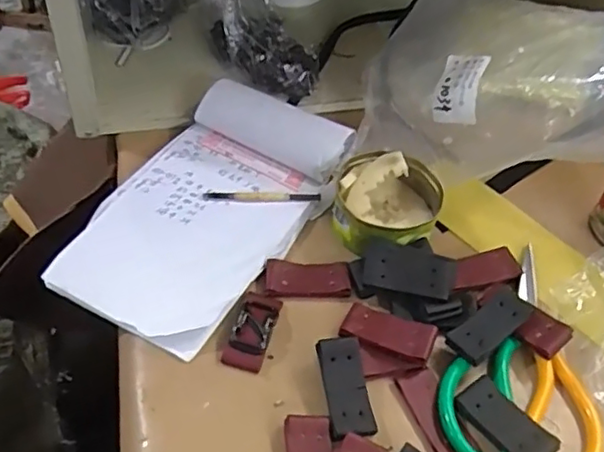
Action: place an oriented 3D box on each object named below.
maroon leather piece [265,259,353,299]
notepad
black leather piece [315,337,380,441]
[{"bbox_3d":[0.005,0.039,0.467,0.062,0.007,0.029,1,49,-5],"label":"maroon leather piece"},{"bbox_3d":[-0.073,-0.022,0.492,0.139,0.030,0.238,28,52,18],"label":"notepad"},{"bbox_3d":[0.028,0.103,0.402,0.029,0.006,0.063,-6,65,-10],"label":"black leather piece"}]

